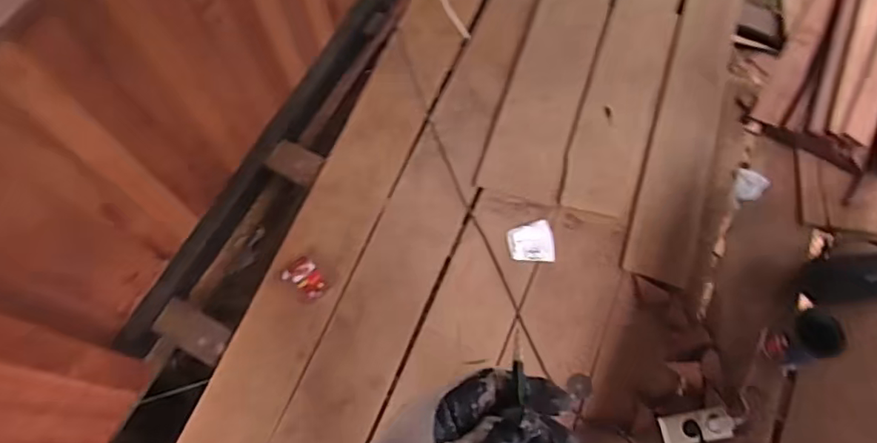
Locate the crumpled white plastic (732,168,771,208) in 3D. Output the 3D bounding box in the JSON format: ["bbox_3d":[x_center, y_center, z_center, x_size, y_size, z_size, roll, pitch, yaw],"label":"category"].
[{"bbox_3d":[0.788,-0.094,1.470,0.106,0.026,0.085,-34,72,-11],"label":"crumpled white plastic"}]

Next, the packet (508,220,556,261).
[{"bbox_3d":[0.230,0.049,1.426,0.111,0.011,0.106,0,69,2],"label":"packet"}]

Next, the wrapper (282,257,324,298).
[{"bbox_3d":[-0.316,0.134,1.387,0.101,0.026,0.072,32,73,13],"label":"wrapper"}]

